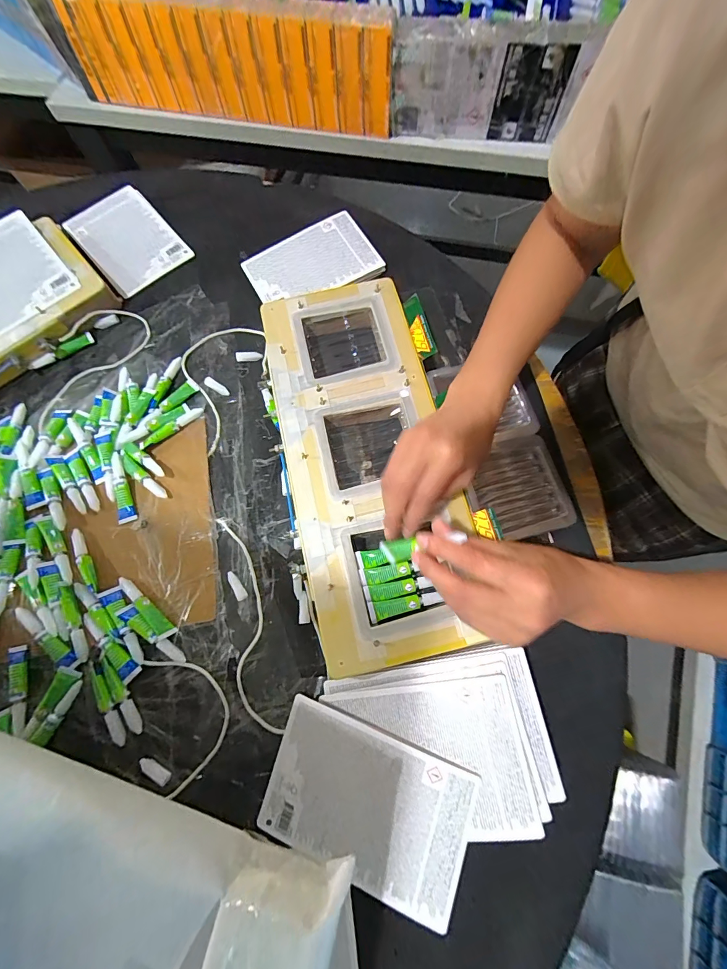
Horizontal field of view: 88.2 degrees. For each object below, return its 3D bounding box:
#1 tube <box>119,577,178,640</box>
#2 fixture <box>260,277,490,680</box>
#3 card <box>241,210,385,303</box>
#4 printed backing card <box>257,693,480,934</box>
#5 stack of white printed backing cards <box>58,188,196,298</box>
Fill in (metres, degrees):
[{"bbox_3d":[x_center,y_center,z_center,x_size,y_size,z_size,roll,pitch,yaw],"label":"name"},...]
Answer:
[{"bbox_3d":[-0.222,0.124,0.383,0.081,0.010,0.015,43,76,12],"label":"tube"},{"bbox_3d":[0.001,-0.035,0.418,0.170,0.049,0.420,-13,73,-5],"label":"fixture"},{"bbox_3d":[-0.072,-0.305,0.515,0.169,0.008,0.110,-26,74,-3],"label":"card"},{"bbox_3d":[-0.001,0.268,0.316,0.168,0.006,0.111,14,82,17],"label":"printed backing card"},{"bbox_3d":[-0.338,-0.354,0.535,0.116,0.015,0.159,-40,77,-13],"label":"stack of white printed backing cards"}]

